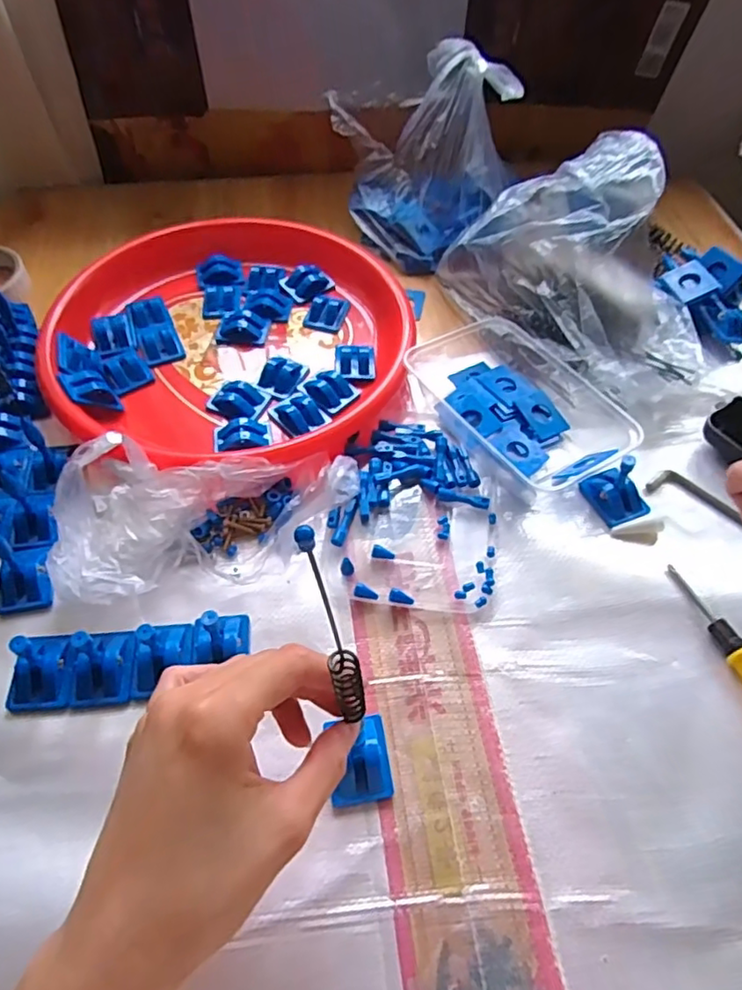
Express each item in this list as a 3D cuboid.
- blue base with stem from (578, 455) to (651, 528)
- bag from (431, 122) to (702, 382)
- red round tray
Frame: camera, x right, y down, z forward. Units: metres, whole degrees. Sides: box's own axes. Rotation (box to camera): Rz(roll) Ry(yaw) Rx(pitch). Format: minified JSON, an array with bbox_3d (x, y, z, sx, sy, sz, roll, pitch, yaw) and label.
[{"bbox_3d":[0.177,-0.007,0.434,0.032,0.043,0.041,-19,57,-15],"label":"blue base with stem"},{"bbox_3d":[0.185,-0.191,0.504,0.142,0.136,0.223,-26,59,-19],"label":"bag"},{"bbox_3d":[-0.118,-0.135,0.514,0.283,0.043,0.280,1,54,-1],"label":"red round tray"}]

